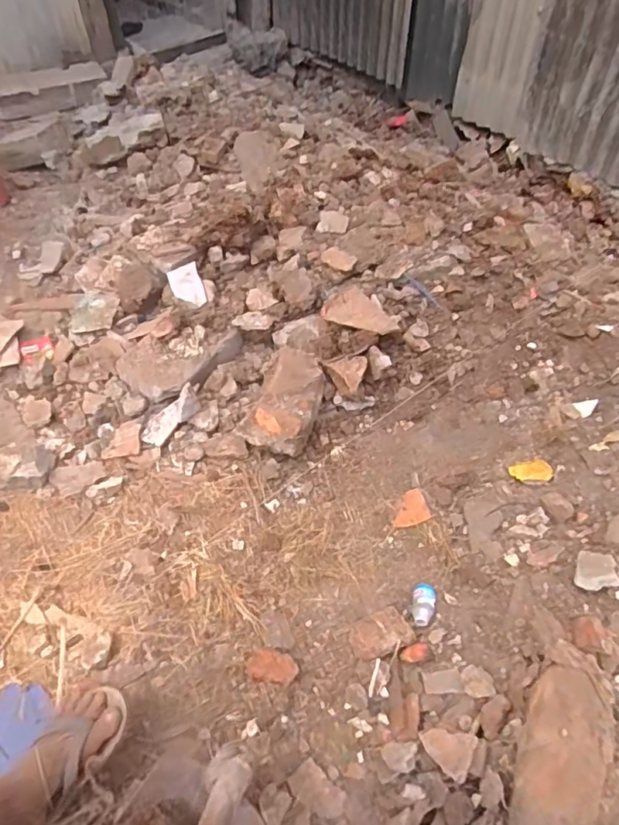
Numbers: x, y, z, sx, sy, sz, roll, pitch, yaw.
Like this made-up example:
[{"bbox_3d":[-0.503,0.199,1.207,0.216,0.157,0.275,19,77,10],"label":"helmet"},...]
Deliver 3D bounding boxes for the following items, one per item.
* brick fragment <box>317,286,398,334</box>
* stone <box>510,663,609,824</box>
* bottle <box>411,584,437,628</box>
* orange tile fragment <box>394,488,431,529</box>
[{"bbox_3d":[0.120,-0.234,1.387,0.119,0.035,0.168,-36,59,-24],"label":"brick fragment"},{"bbox_3d":[0.317,0.440,0.716,0.108,0.041,0.242,17,73,19],"label":"stone"},{"bbox_3d":[0.212,0.359,1.059,0.041,0.033,0.084,7,52,8],"label":"bottle"},{"bbox_3d":[0.213,0.208,1.222,0.079,0.015,0.076,-13,53,-9],"label":"orange tile fragment"}]

